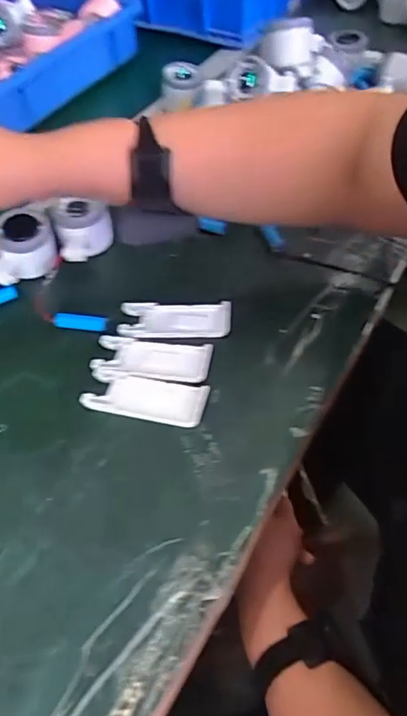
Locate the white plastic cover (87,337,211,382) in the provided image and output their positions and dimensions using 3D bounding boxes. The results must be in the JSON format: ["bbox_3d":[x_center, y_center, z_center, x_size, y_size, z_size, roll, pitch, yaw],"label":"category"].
[{"bbox_3d":[-0.048,0.000,0.496,0.108,0.007,0.042,6,53,8],"label":"white plastic cover"}]

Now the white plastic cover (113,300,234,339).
[{"bbox_3d":[-0.028,-0.038,0.525,0.109,0.009,0.043,-1,52,3],"label":"white plastic cover"}]

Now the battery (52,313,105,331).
[{"bbox_3d":[-0.126,-0.035,0.531,0.057,0.014,0.013,6,53,8],"label":"battery"}]

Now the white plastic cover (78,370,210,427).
[{"bbox_3d":[-0.052,0.034,0.468,0.108,0.008,0.041,8,53,10],"label":"white plastic cover"}]

